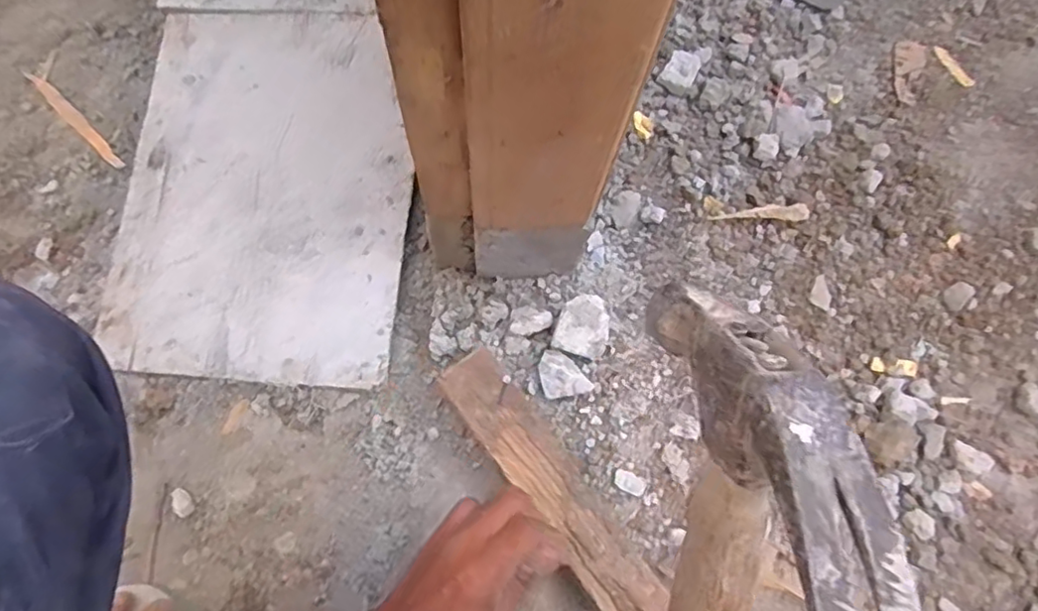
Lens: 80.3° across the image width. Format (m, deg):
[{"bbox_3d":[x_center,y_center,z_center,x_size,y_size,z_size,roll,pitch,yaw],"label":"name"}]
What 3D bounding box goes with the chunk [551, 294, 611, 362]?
[{"bbox_3d":[0.060,0.021,0.574,0.049,0.036,0.053,1,75,-3],"label":"chunk"}]

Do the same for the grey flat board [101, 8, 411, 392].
[{"bbox_3d":[-0.256,-0.120,0.633,0.290,0.009,0.388,3,77,5],"label":"grey flat board"}]

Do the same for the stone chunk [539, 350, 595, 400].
[{"bbox_3d":[0.037,0.067,0.567,0.036,0.028,0.052,-38,80,-12],"label":"stone chunk"}]

